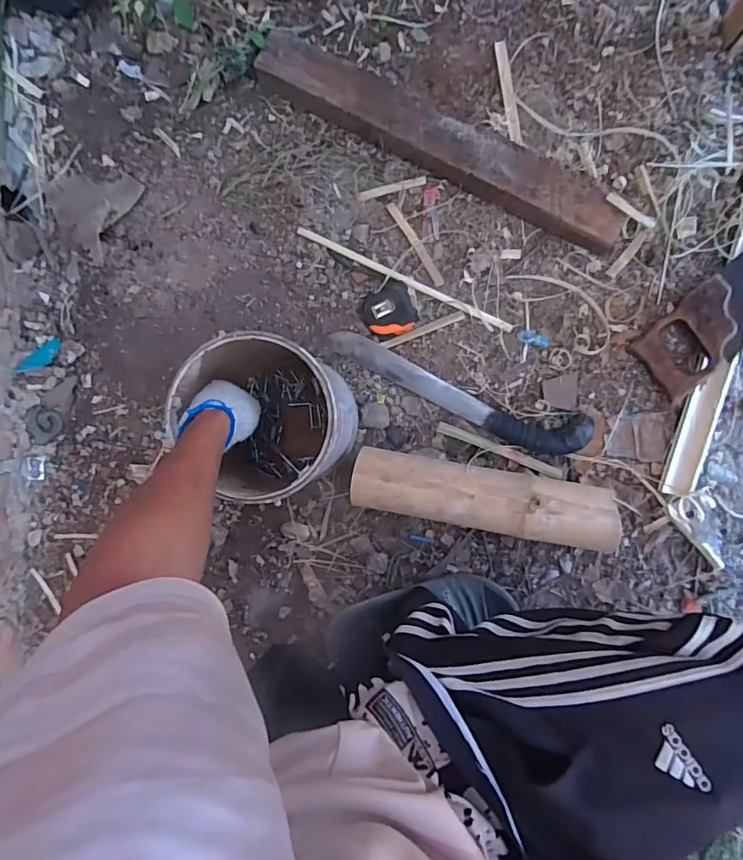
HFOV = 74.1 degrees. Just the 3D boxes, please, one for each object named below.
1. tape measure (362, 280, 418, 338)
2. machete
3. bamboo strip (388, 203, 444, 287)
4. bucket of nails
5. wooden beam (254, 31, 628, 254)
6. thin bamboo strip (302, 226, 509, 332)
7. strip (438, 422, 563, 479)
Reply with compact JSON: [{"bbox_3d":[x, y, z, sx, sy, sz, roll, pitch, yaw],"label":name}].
[{"bbox_3d":[0.023,-0.166,0.684,0.071,0.042,0.076,-21,90,9],"label":"tape measure"},{"bbox_3d":[0.109,-0.049,0.675,0.372,0.041,0.065,21,96,6],"label":"machete"},{"bbox_3d":[0.062,-0.262,0.692,0.013,0.004,0.136,-31,89,9],"label":"bamboo strip"},{"bbox_3d":[-0.126,-0.019,0.611,0.192,0.184,0.182,1,94,8],"label":"bucket of nails"},{"bbox_3d":[0.088,-0.385,0.654,0.532,0.044,0.078,31,97,5],"label":"wooden beam"},{"bbox_3d":[0.045,-0.212,0.691,0.328,0.010,0.012,27,97,6],"label":"thin bamboo strip"},{"bbox_3d":[0.175,0.028,0.674,0.175,0.013,0.015,22,96,6],"label":"strip"}]

